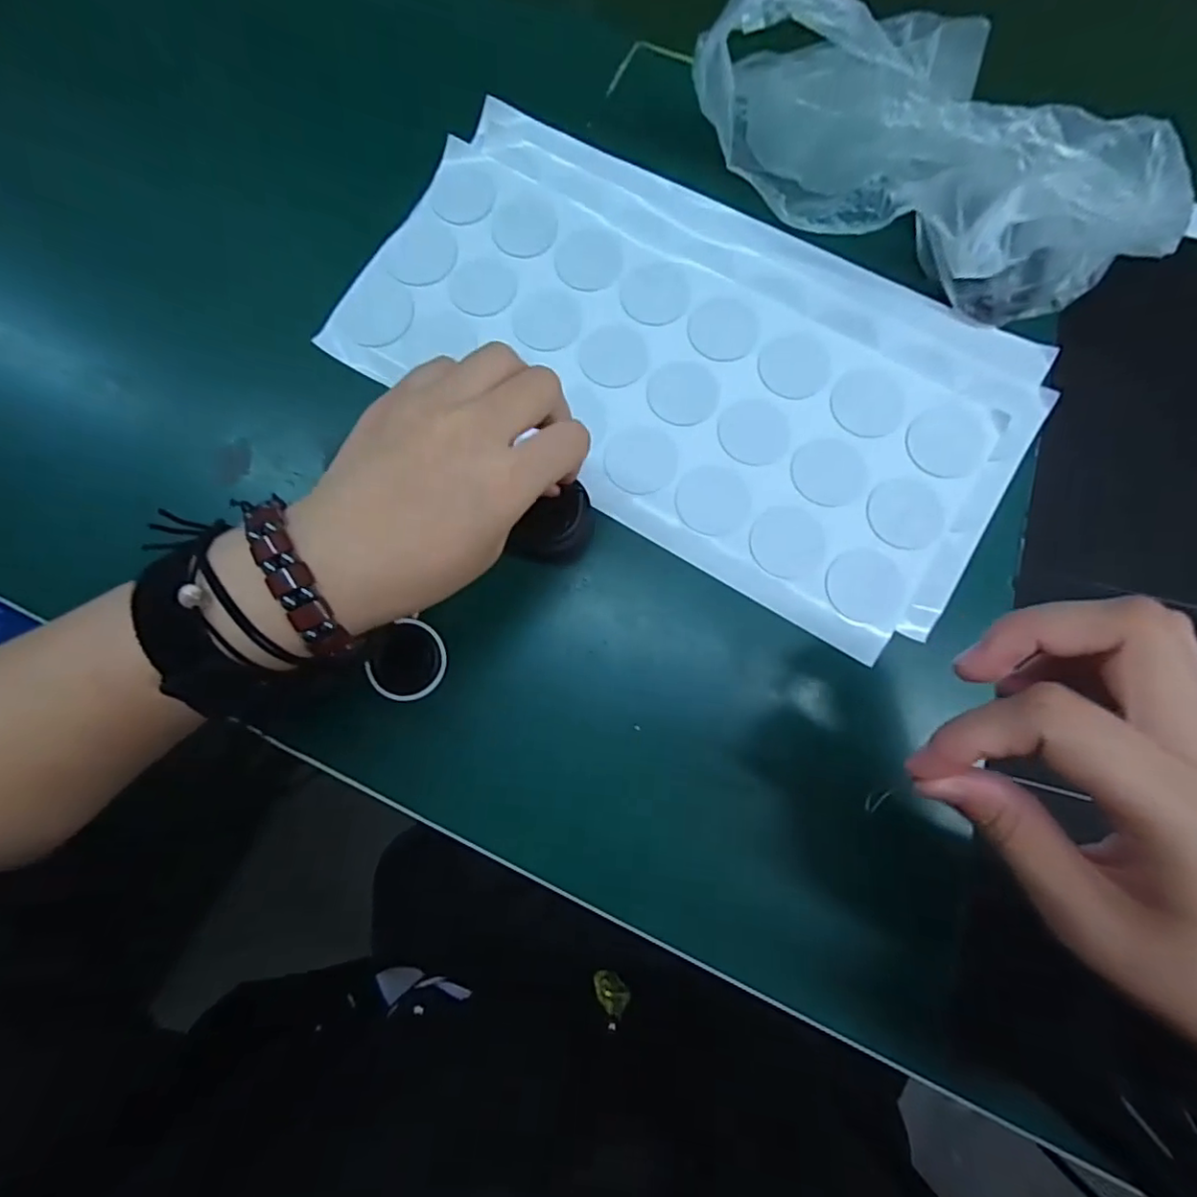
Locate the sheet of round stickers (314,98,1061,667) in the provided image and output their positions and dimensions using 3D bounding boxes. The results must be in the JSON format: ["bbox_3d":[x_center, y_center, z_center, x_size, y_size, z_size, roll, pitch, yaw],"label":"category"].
[{"bbox_3d":[0.042,-0.122,0.308,0.335,0.008,0.178,29,83,7],"label":"sheet of round stickers"}]

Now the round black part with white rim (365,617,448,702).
[{"bbox_3d":[-0.092,0.030,0.291,0.035,0.008,0.038,0,77,2],"label":"round black part with white rim"}]

